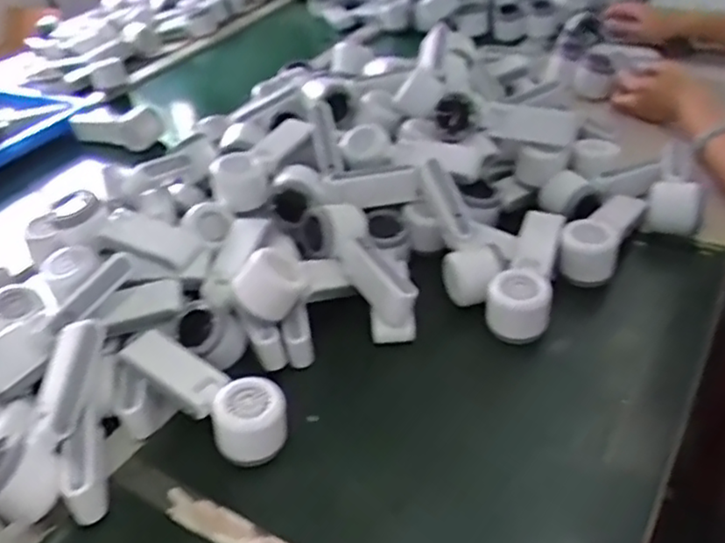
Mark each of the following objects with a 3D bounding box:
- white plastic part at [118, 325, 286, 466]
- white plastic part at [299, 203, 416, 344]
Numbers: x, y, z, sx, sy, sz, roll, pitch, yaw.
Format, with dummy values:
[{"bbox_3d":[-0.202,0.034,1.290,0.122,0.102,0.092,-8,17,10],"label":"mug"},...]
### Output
[{"bbox_3d":[-0.136,0.109,0.606,0.161,0.060,0.062,27,49,32],"label":"white plastic part"},{"bbox_3d":[0.005,-0.008,0.695,0.064,0.056,0.175,-25,60,-24],"label":"white plastic part"}]

